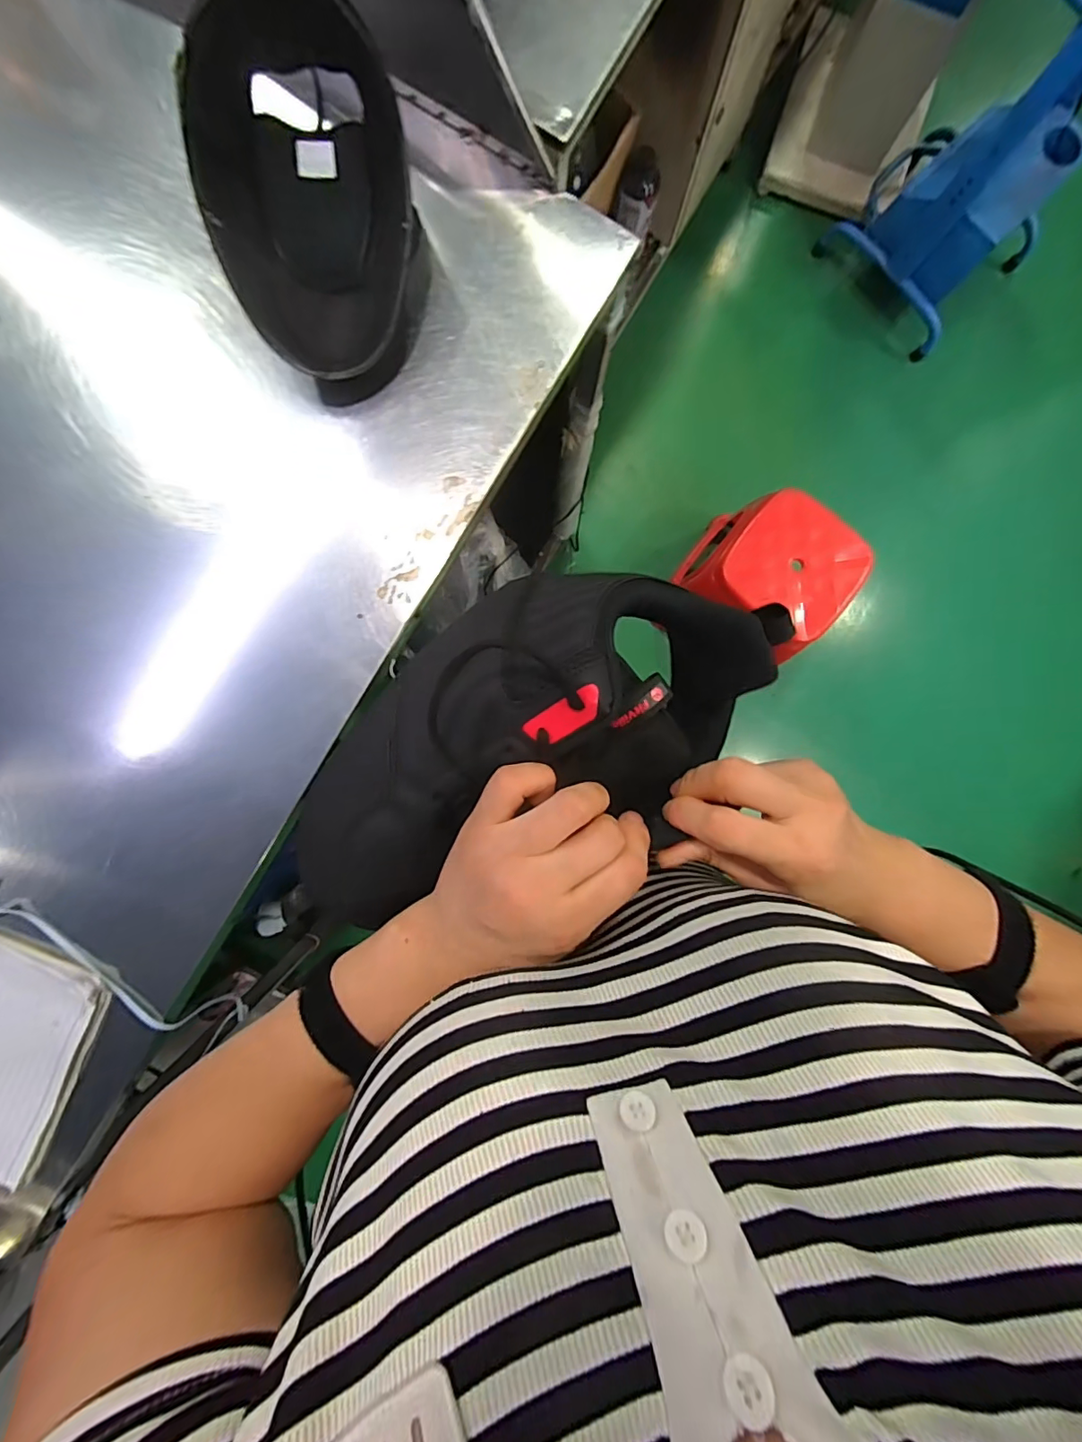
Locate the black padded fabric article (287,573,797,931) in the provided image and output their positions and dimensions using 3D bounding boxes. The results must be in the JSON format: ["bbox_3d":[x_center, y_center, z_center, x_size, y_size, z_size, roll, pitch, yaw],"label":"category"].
[{"bbox_3d":[-0.012,0.007,0.269,0.268,0.071,0.136,-26,91,4],"label":"black padded fabric article"}]

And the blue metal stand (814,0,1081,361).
[{"bbox_3d":[1.017,-1.250,1.076,0.429,0.653,0.396,40,89,-1],"label":"blue metal stand"}]

